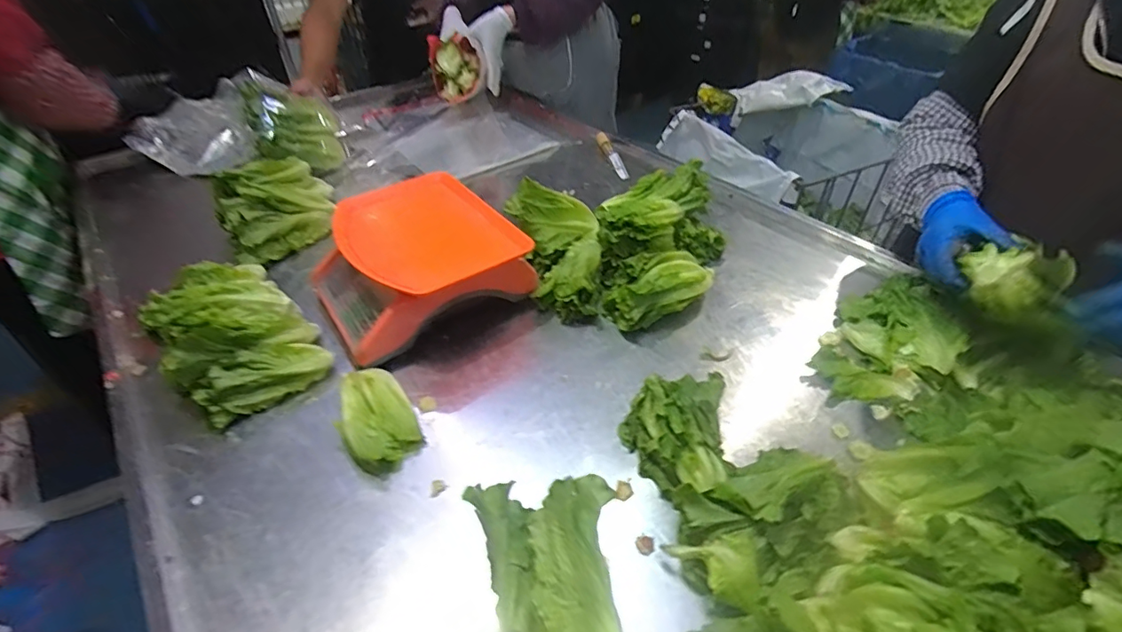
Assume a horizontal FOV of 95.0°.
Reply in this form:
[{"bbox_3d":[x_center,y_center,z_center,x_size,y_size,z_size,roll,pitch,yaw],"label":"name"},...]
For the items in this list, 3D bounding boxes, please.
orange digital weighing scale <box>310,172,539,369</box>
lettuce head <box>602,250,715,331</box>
[{"bbox_3d":[-0.227,-0.091,0.804,0.285,0.143,0.276,-25,47,-25],"label":"orange digital weighing scale"},{"bbox_3d":[0.154,-0.040,0.805,0.179,0.073,0.086,-26,47,-25],"label":"lettuce head"}]

